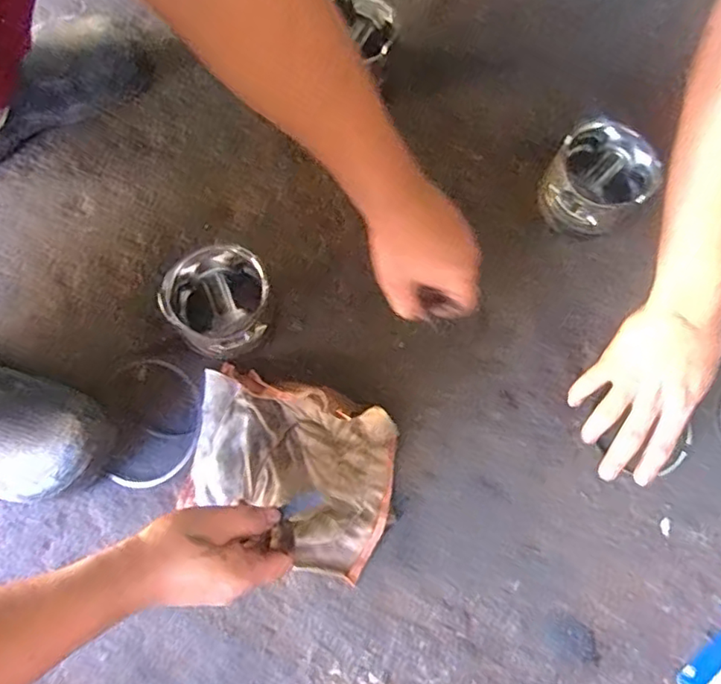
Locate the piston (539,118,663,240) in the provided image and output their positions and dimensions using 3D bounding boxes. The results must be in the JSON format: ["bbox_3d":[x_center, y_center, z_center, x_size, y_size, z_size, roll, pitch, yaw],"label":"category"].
[{"bbox_3d":[0.239,-0.161,0.595,0.092,0.075,0.092,0,76,0],"label":"piston"}]

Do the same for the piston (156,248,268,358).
[{"bbox_3d":[-0.130,-0.036,0.563,0.098,0.083,0.088,-21,77,-5],"label":"piston"}]

